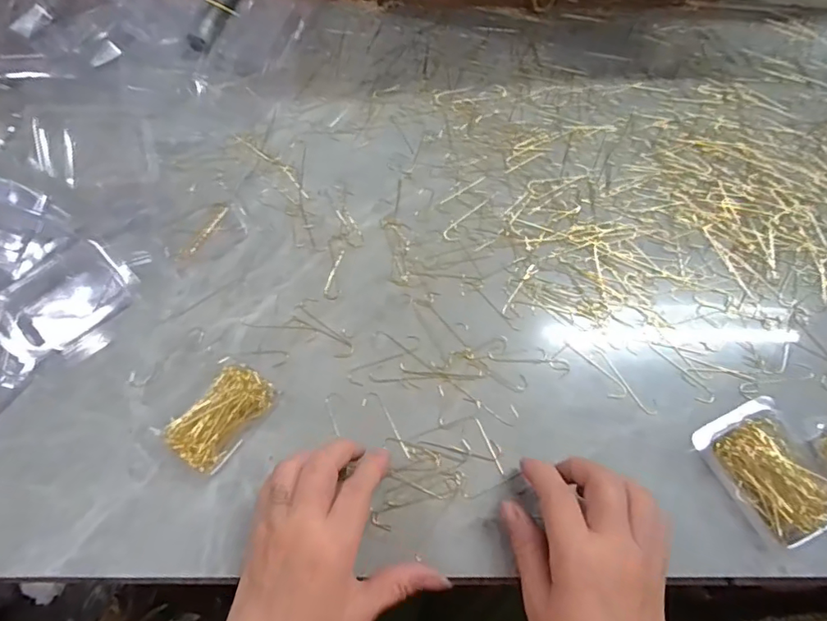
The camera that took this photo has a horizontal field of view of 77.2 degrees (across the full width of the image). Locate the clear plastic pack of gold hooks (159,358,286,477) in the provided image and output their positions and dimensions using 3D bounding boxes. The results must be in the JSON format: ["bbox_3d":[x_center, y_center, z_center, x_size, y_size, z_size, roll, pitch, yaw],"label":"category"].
[{"bbox_3d":[-0.136,0.073,0.367,0.048,0.026,0.076,27,65,11],"label":"clear plastic pack of gold hooks"}]

